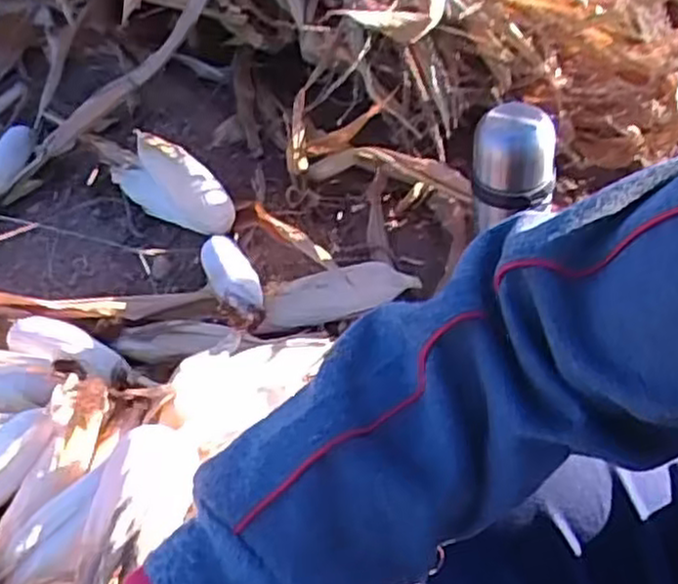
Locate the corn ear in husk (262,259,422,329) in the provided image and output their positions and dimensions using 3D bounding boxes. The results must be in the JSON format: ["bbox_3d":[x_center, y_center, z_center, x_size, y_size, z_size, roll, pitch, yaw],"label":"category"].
[{"bbox_3d":[0.002,0.006,0.968,0.207,0.056,0.058,-12,45,-7],"label":"corn ear in husk"}]

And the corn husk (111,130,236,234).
[{"bbox_3d":[-0.253,-0.162,1.101,0.242,0.134,0.058,26,52,27],"label":"corn husk"}]

